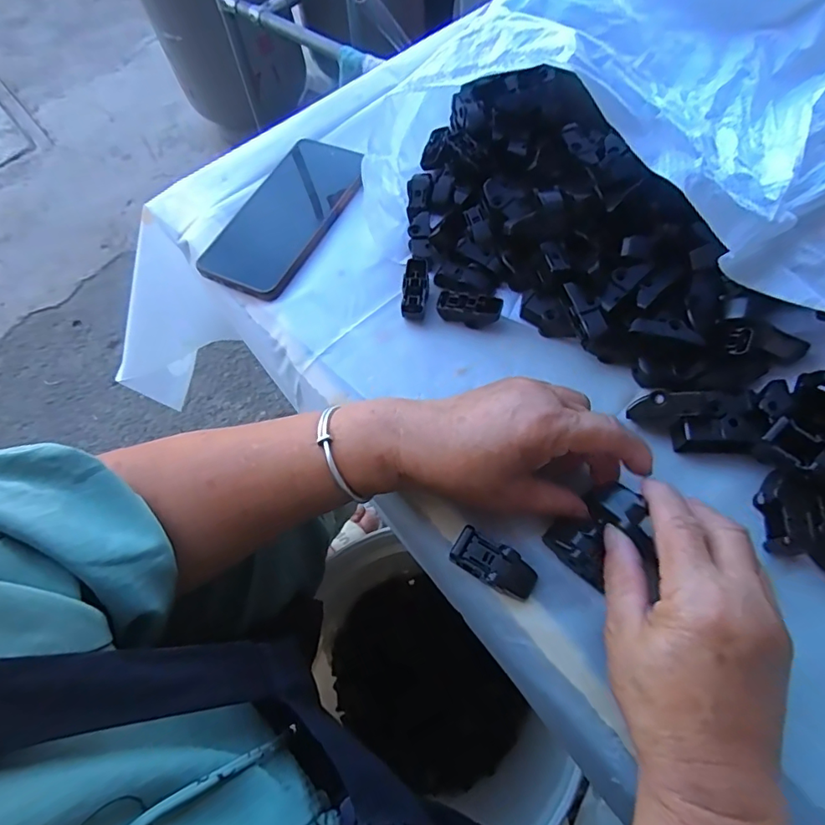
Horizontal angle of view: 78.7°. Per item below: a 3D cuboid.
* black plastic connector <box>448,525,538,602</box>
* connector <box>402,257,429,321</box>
[{"bbox_3d":[0.047,0.088,0.291,0.050,0.013,0.022,26,70,14],"label":"black plastic connector"},{"bbox_3d":[0.002,-0.093,0.377,0.018,0.014,0.047,5,79,3],"label":"connector"}]

